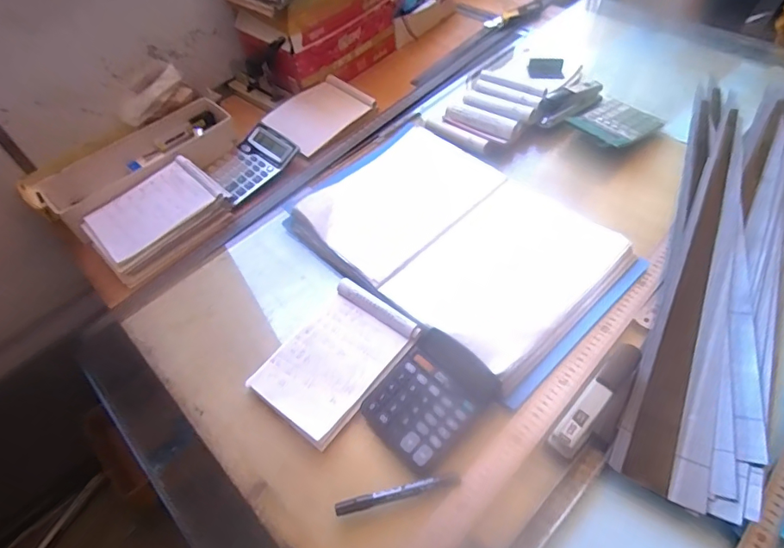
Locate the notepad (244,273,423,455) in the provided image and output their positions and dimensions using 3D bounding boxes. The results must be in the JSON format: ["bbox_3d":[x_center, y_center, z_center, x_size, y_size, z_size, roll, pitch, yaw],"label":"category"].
[{"bbox_3d":[-0.076,0.108,0.632,0.140,0.022,0.194,33,62,25],"label":"notepad"}]

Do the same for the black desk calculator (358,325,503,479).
[{"bbox_3d":[0.045,0.146,0.582,0.119,0.031,0.143,37,64,27],"label":"black desk calculator"}]

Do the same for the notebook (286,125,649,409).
[{"bbox_3d":[0.098,-0.065,0.736,0.322,0.030,0.462,-38,59,-22],"label":"notebook"}]

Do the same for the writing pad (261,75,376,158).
[{"bbox_3d":[-0.151,-0.328,0.977,0.155,0.018,0.203,30,62,28],"label":"writing pad"}]

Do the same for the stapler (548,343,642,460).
[{"bbox_3d":[0.235,0.143,0.554,0.032,0.052,0.152,35,63,26],"label":"stapler"}]

